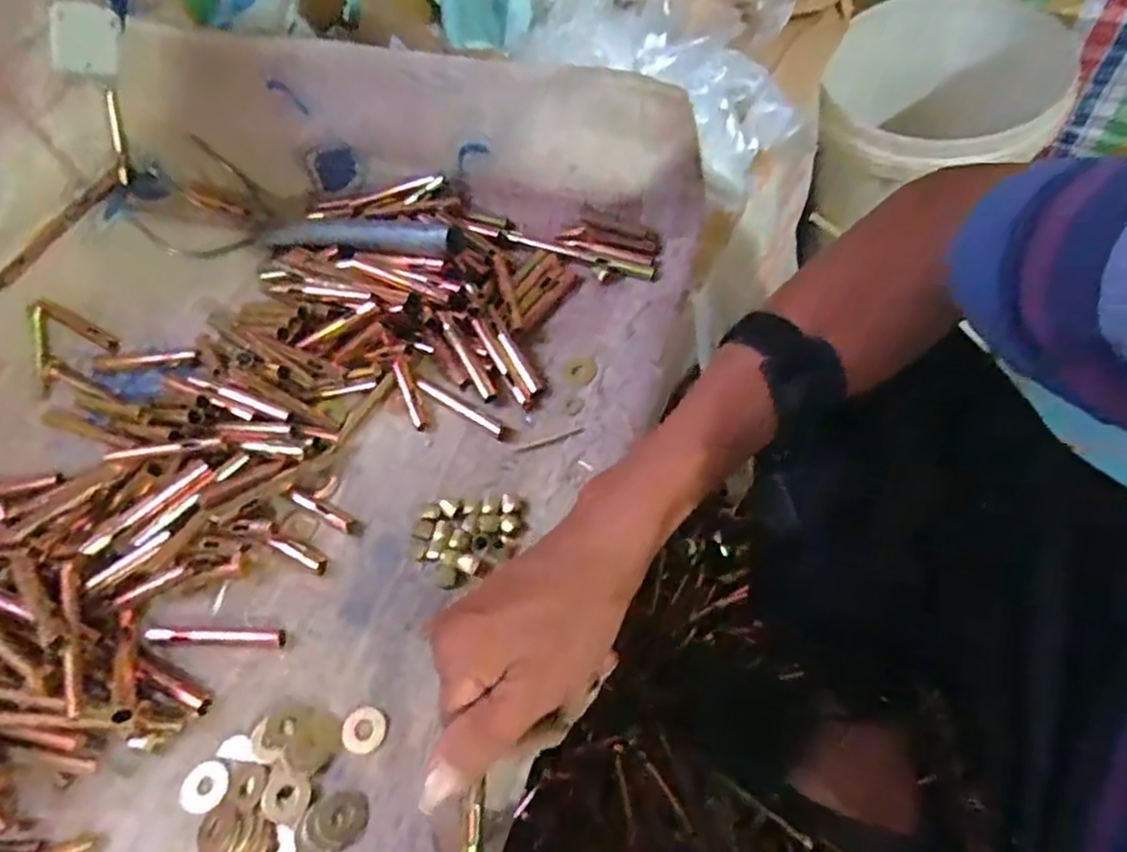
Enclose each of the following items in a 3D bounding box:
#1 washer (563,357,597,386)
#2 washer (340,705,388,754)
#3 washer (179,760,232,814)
[{"bbox_3d":[0.013,-0.041,0.509,0.026,0.004,0.024,-5,67,12],"label":"washer"},{"bbox_3d":[-0.111,0.168,0.380,0.023,0.004,0.024,-2,57,3],"label":"washer"},{"bbox_3d":[-0.196,0.197,0.374,0.026,0.004,0.026,-2,57,3],"label":"washer"}]

